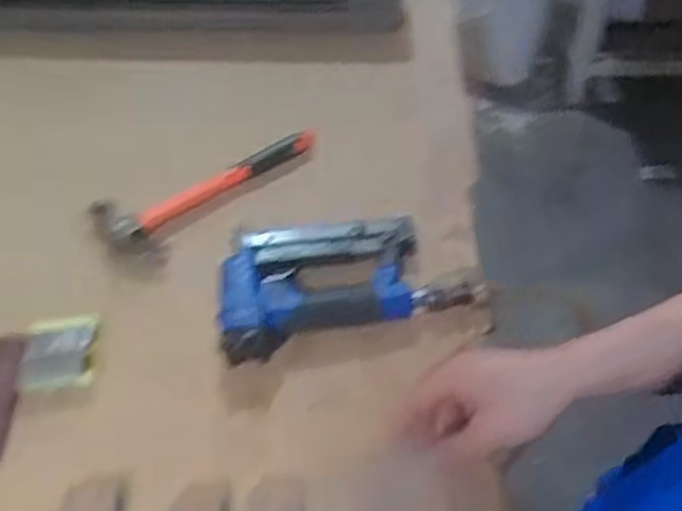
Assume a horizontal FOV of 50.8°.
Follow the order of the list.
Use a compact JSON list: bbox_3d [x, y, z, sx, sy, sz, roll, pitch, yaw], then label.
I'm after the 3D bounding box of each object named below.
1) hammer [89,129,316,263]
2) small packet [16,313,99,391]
[{"bbox_3d":[-0.133,-0.076,0.770,0.252,0.024,0.083,-31,55,-23],"label":"hammer"},{"bbox_3d":[-0.255,0.085,0.651,0.064,0.016,0.071,-5,49,-2],"label":"small packet"}]

